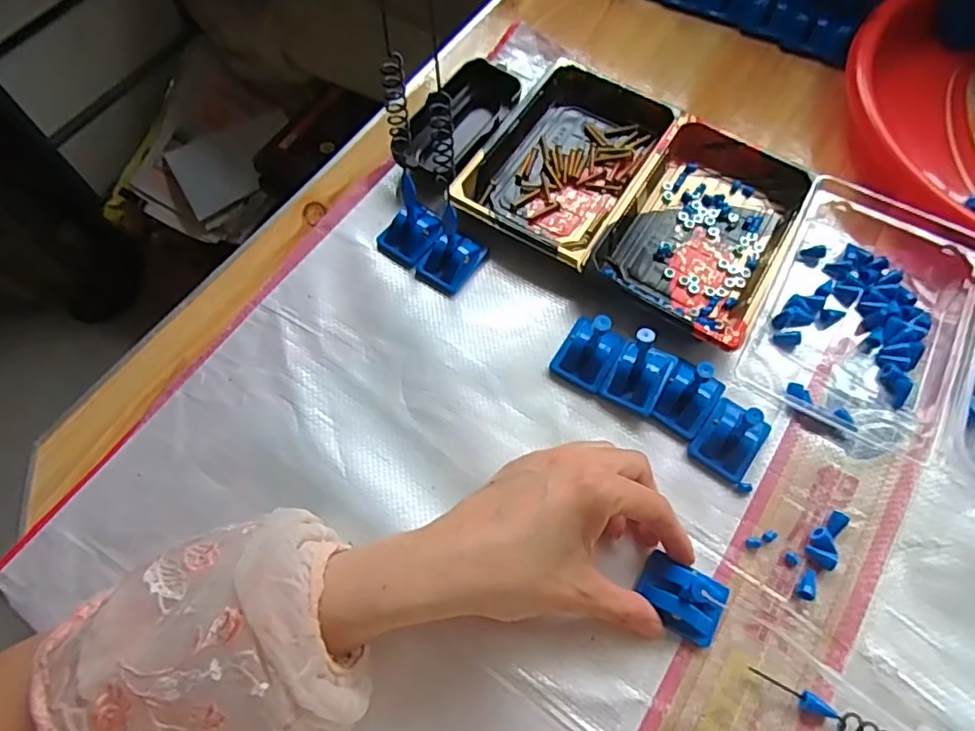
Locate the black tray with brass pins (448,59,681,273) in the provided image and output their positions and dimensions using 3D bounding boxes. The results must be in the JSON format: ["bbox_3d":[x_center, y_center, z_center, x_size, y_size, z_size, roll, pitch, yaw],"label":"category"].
[{"bbox_3d":[0.058,-0.147,0.435,0.108,0.025,0.160,29,69,13],"label":"black tray with brass pins"}]

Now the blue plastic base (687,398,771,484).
[{"bbox_3d":[0.146,0.041,0.355,0.034,0.020,0.046,35,70,15],"label":"blue plastic base"}]

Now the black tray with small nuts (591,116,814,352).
[{"bbox_3d":[0.145,-0.092,0.408,0.104,0.025,0.158,27,69,13],"label":"black tray with small nuts"}]

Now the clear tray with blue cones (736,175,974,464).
[{"bbox_3d":[0.241,-0.039,0.381,0.113,0.034,0.176,24,68,11],"label":"clear tray with blue cones"}]

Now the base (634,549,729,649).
[{"bbox_3d":[0.104,0.123,0.319,0.044,0.015,0.033,27,69,12],"label":"base"}]

